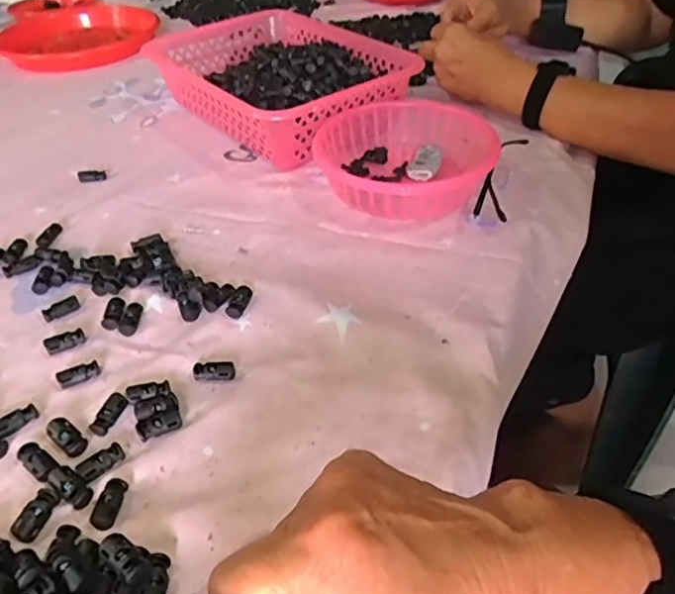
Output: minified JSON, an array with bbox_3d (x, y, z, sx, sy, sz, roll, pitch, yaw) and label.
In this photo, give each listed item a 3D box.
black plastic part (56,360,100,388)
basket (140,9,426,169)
[{"bbox_3d":[-0.181,0.054,0.417,0.028,0.007,0.011,-23,45,-23],"label":"black plastic part"},{"bbox_3d":[-0.079,-0.260,0.721,0.207,0.085,0.314,-29,48,-28],"label":"basket"}]

